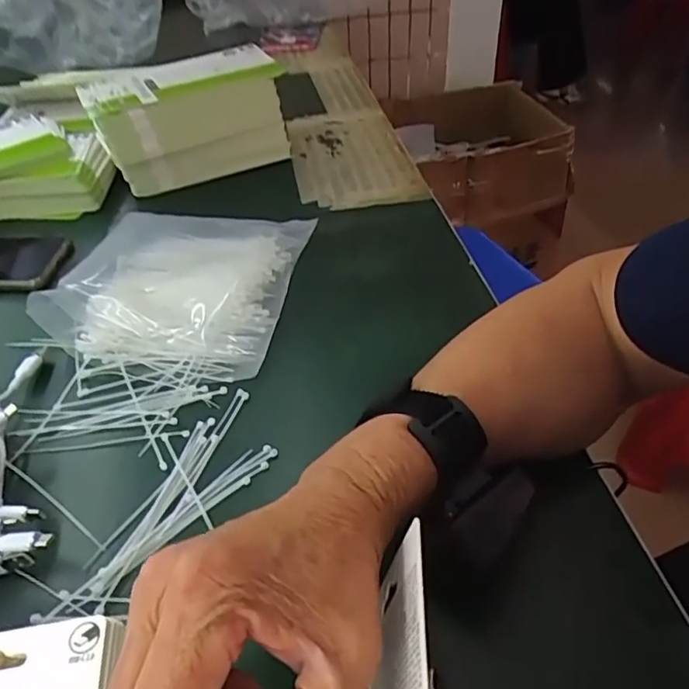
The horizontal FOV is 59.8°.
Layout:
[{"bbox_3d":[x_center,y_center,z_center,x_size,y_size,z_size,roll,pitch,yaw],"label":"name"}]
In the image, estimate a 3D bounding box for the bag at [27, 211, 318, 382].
[{"bbox_3d":[-0.143,-0.061,0.516,0.203,0.043,0.201,8,43,13],"label":"bag"}]

